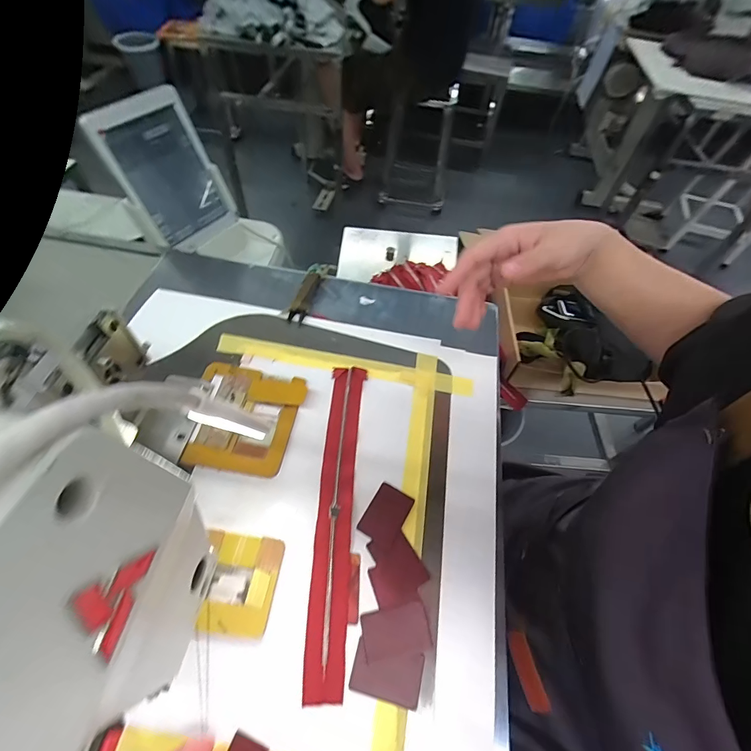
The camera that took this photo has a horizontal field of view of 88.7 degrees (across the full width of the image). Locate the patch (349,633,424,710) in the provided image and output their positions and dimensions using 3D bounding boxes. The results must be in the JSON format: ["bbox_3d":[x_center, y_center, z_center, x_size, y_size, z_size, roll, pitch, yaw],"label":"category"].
[{"bbox_3d":[0.009,0.223,0.290,0.052,0.004,0.034,15,57,5],"label":"patch"}]

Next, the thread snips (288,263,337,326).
[{"bbox_3d":[-0.089,-0.113,0.507,0.030,0.011,0.110,19,57,8],"label":"thread snips"}]

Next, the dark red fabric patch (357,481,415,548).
[{"bbox_3d":[0.011,0.127,0.352,0.034,0.004,0.050,27,59,13],"label":"dark red fabric patch"}]

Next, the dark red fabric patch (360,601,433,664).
[{"bbox_3d":[0.016,0.202,0.304,0.052,0.004,0.032,-7,57,-9],"label":"dark red fabric patch"}]

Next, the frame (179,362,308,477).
[{"bbox_3d":[-0.136,0.041,0.391,0.108,0.010,0.112,10,56,2],"label":"frame"}]

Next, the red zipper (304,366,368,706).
[{"bbox_3d":[-0.035,0.113,0.355,0.035,0.008,0.288,5,56,-2],"label":"red zipper"}]

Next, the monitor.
[{"bbox_3d":[-0.323,-0.317,0.609,0.018,0.206,0.153,17,55,33],"label":"monitor"}]

